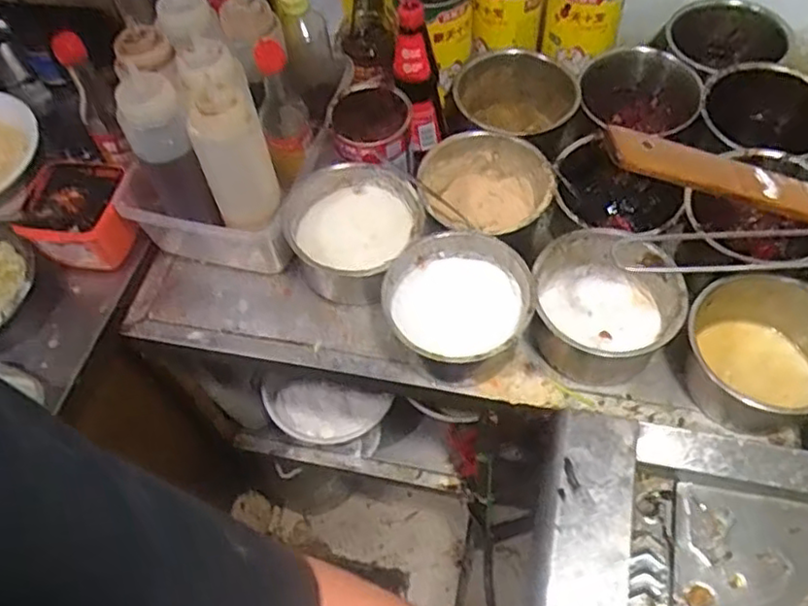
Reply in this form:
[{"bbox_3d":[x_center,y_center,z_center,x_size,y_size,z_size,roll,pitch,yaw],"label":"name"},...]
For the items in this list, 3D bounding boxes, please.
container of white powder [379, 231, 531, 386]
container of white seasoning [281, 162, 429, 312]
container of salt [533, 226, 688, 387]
[{"bbox_3d":[0.058,0.008,0.742,0.148,0.090,0.146,-2,59,3],"label":"container of white powder"},{"bbox_3d":[-0.053,-0.074,0.788,0.146,0.101,0.146,-2,59,3],"label":"container of white seasoning"},{"bbox_3d":[0.215,0.004,0.734,0.146,0.081,0.149,-2,59,3],"label":"container of salt"}]

